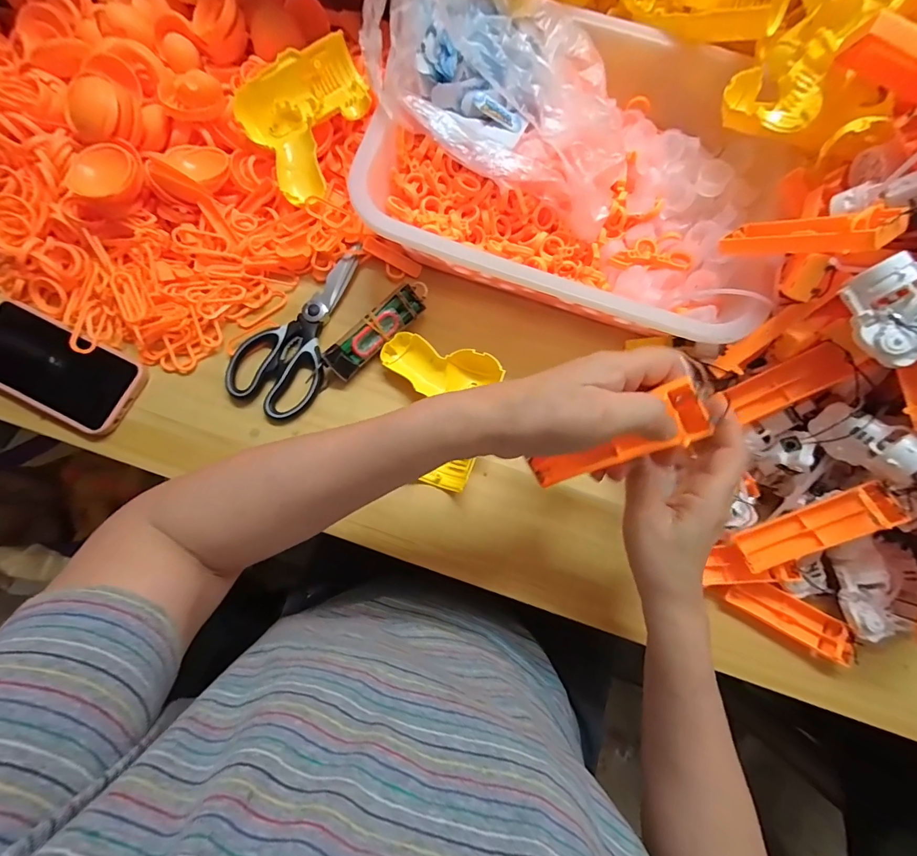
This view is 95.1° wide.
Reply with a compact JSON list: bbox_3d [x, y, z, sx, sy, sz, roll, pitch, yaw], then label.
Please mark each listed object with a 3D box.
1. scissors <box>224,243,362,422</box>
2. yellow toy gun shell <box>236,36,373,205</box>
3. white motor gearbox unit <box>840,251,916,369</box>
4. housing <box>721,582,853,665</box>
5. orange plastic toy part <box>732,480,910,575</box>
[{"bbox_3d":[-0.163,-0.105,0.422,0.086,0.015,0.190,16,79,2],"label":"scissors"},{"bbox_3d":[-0.148,-0.311,0.422,0.145,0.043,0.116,-45,93,-7],"label":"yellow toy gun shell"},{"bbox_3d":[0.292,-0.078,0.283,0.026,0.041,0.070,-18,91,-48],"label":"white motor gearbox unit"},{"bbox_3d":[0.290,0.163,0.370,0.101,0.023,0.034,30,80,5],"label":"housing"},{"bbox_3d":[0.283,0.081,0.334,0.107,0.016,0.032,-35,79,26],"label":"orange plastic toy part"}]

